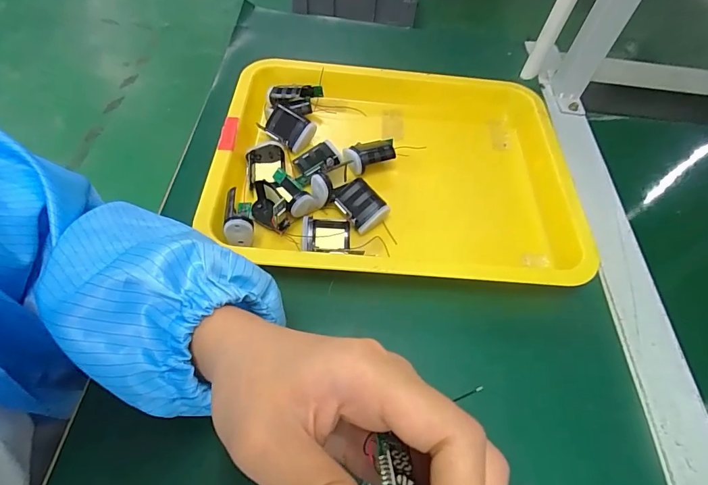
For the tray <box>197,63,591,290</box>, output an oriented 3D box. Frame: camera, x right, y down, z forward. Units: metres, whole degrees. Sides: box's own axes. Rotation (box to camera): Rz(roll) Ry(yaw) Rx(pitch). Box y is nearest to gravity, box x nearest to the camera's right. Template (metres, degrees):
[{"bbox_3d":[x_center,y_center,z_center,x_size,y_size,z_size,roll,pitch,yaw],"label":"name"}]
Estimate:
[{"bbox_3d":[0.038,-0.078,0.392,0.334,0.040,0.261,4,55,-2],"label":"tray"}]

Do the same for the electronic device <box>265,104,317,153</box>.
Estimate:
[{"bbox_3d":[-0.065,-0.116,0.408,0.040,0.027,0.035,27,57,14],"label":"electronic device"}]

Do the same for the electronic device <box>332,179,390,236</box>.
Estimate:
[{"bbox_3d":[0.004,-0.033,0.361,0.031,0.025,0.042,-35,65,-26],"label":"electronic device"}]

